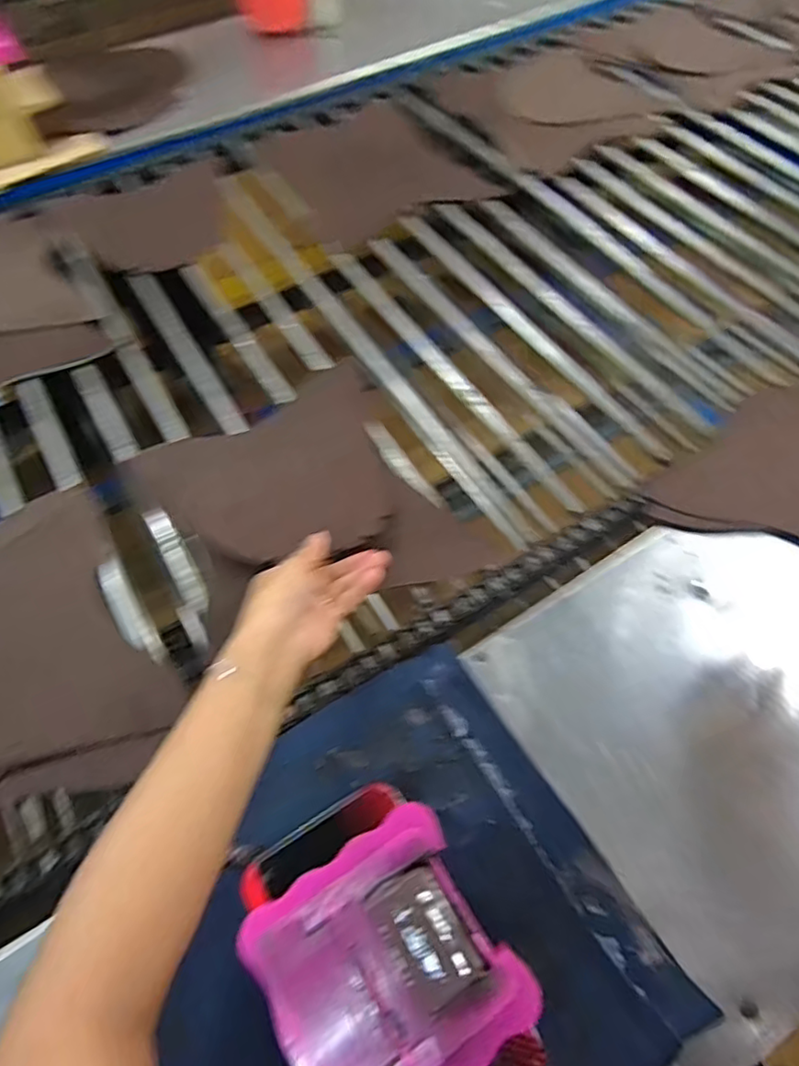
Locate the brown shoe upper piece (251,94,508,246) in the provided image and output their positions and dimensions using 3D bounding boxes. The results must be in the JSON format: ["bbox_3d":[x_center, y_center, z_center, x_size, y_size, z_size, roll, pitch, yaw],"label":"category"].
[{"bbox_3d":[-0.046,-0.531,0.879,0.238,0.024,0.290,-26,63,-13],"label":"brown shoe upper piece"}]

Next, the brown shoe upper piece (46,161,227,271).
[{"bbox_3d":[-0.333,-0.423,0.834,0.223,0.005,0.204,-26,64,-16],"label":"brown shoe upper piece"}]

